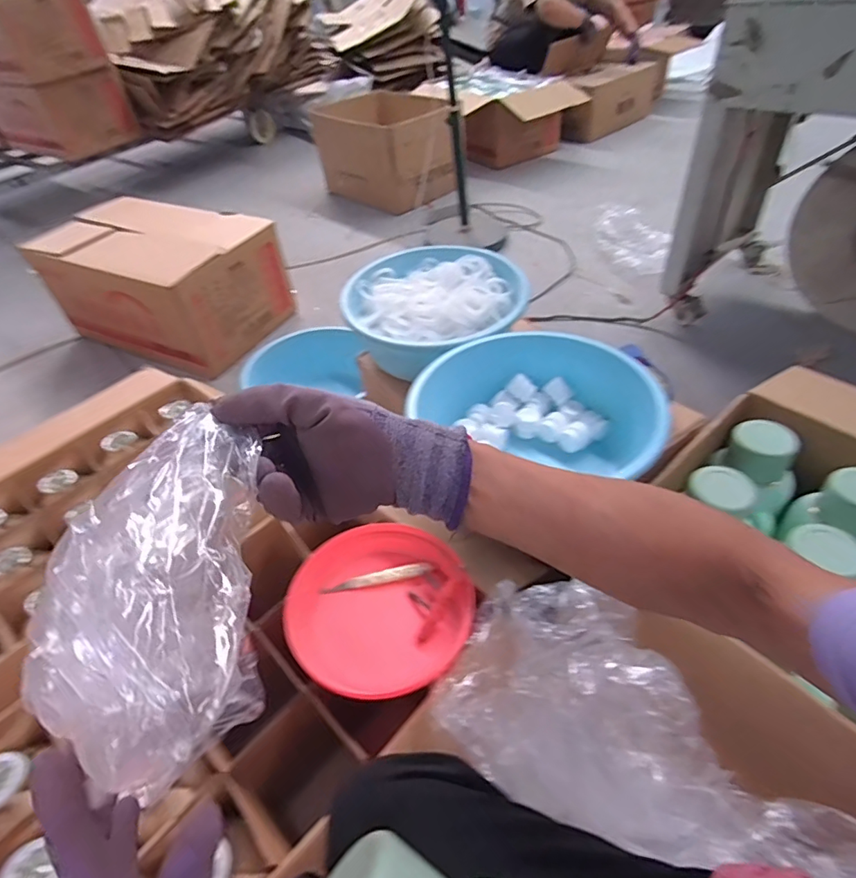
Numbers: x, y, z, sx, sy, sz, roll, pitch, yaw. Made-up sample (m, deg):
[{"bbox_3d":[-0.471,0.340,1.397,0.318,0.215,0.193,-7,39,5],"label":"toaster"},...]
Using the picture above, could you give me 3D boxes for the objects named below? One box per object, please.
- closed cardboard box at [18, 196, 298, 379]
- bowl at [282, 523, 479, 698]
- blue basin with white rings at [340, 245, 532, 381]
[{"bbox_3d":[-0.840,-0.504,1.656,0.628,0.345,0.424,17,49,22],"label":"closed cardboard box"},{"bbox_3d":[-0.061,0.210,0.686,0.234,0.057,0.236,-3,45,3],"label":"bowl"},{"bbox_3d":[0.006,-0.267,1.059,0.359,0.116,0.330,-29,49,-21],"label":"blue basin with white rings"}]

